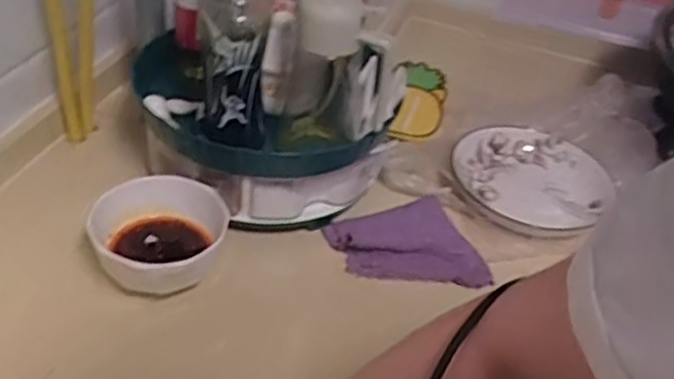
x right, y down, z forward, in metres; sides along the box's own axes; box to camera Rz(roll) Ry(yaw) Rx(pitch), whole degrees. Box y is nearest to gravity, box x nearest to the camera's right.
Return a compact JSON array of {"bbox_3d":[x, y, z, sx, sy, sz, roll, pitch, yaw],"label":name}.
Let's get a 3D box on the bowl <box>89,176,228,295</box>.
[{"bbox_3d":[-0.169,0.047,0.682,0.118,0.058,0.112,5,38,-4],"label":"bowl"}]

